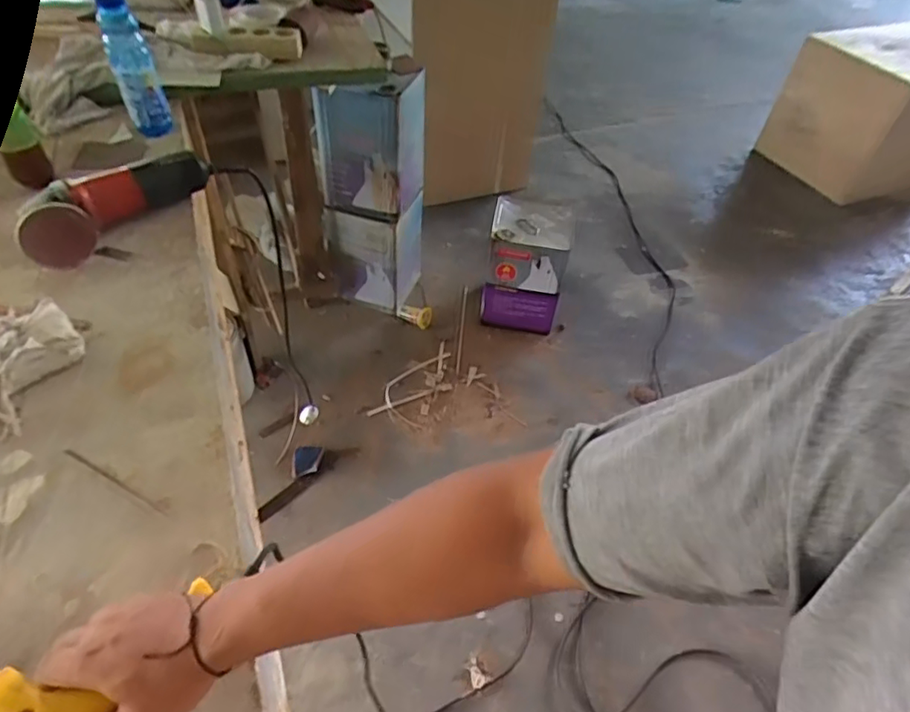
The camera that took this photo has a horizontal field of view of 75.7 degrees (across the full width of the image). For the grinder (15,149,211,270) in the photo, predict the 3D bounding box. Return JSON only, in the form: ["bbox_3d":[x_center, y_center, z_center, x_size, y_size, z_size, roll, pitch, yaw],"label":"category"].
[{"bbox_3d":[-0.477,-0.220,0.821,0.082,0.077,0.273,28,51,19],"label":"grinder"}]

